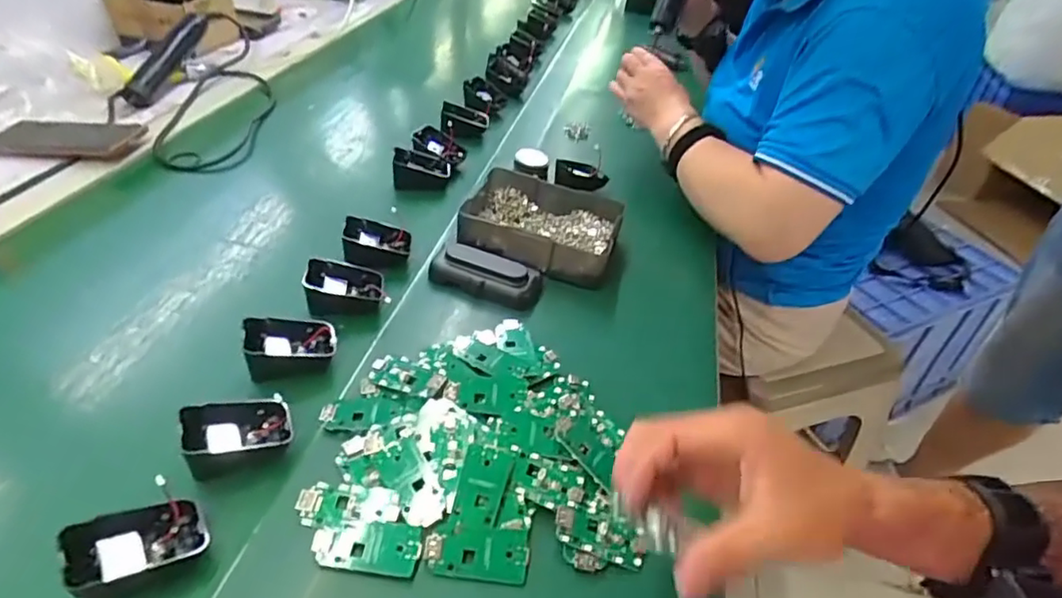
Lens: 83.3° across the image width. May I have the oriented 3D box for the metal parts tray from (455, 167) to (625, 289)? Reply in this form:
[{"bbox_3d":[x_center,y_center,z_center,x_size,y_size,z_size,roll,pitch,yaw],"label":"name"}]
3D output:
[{"bbox_3d":[0.011,-0.082,0.643,0.168,0.043,0.130,15,40,11],"label":"metal parts tray"}]

